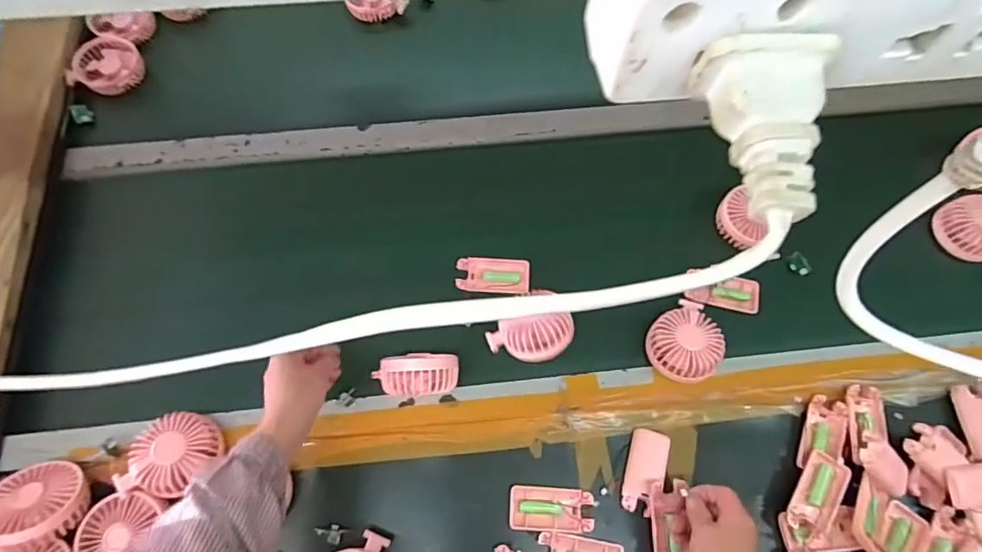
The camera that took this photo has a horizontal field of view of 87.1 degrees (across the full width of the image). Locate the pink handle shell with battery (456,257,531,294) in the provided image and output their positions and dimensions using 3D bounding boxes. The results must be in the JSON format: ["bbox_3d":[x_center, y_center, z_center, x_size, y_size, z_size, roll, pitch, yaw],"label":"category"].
[{"bbox_3d":[0.003,0.000,0.686,0.095,0.017,0.043,4,69,2],"label":"pink handle shell with battery"}]

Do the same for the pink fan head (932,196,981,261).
[{"bbox_3d":[0.672,-0.073,0.701,0.097,0.039,0.091,0,68,0],"label":"pink fan head"}]

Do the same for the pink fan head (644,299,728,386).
[{"bbox_3d":[0.240,0.083,0.638,0.091,0.048,0.091,0,68,0],"label":"pink fan head"}]

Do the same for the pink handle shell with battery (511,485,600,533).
[{"bbox_3d":[0.070,0.268,0.592,0.095,0.018,0.047,4,69,2],"label":"pink handle shell with battery"}]

